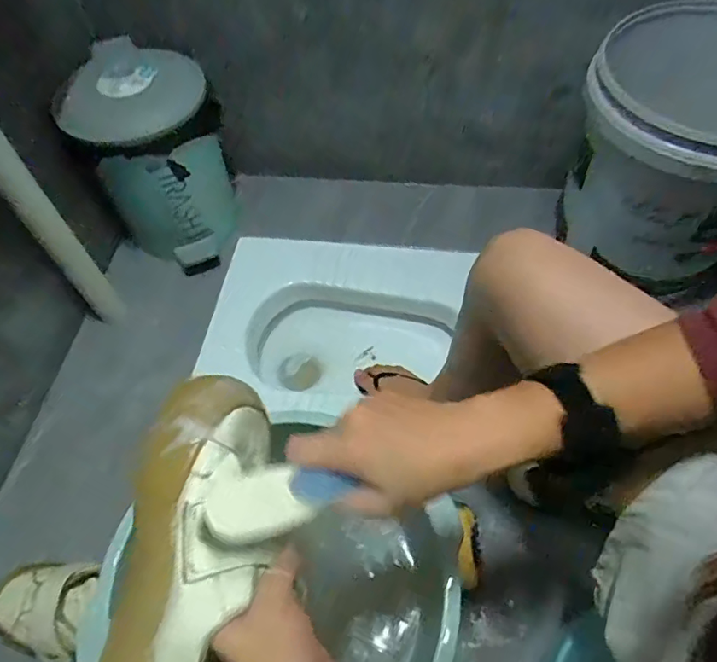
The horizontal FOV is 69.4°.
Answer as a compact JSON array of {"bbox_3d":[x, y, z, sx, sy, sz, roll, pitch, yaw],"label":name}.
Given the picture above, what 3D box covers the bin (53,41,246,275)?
[{"bbox_3d":[-0.367,-0.320,0.983,0.245,0.334,0.233,-25,62,-11],"label":"bin"}]

